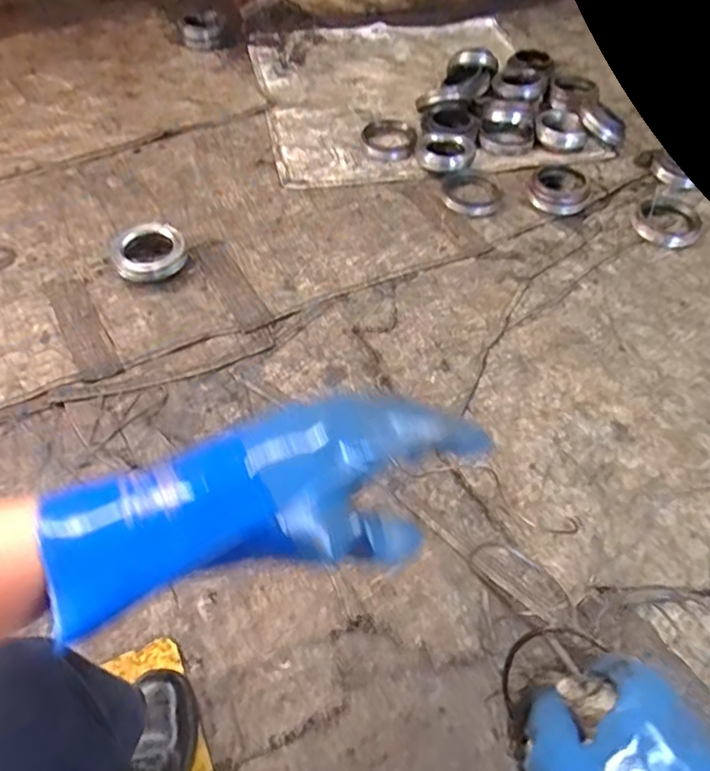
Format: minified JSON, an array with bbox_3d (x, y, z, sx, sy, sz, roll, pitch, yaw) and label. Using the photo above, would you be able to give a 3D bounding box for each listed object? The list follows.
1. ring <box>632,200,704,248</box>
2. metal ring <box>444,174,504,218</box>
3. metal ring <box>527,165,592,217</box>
[{"bbox_3d":[0.757,-0.394,1.428,0.152,0.037,0.152,2,53,-2],"label":"ring"},{"bbox_3d":[0.293,-0.473,1.469,0.147,0.023,0.144,2,53,-2],"label":"metal ring"},{"bbox_3d":[0.512,-0.490,1.473,0.153,0.036,0.147,2,53,-2],"label":"metal ring"}]

